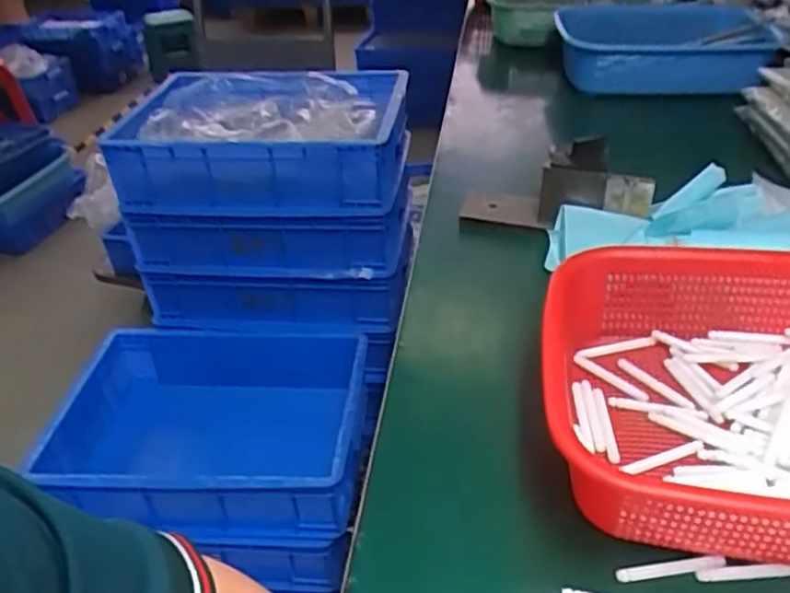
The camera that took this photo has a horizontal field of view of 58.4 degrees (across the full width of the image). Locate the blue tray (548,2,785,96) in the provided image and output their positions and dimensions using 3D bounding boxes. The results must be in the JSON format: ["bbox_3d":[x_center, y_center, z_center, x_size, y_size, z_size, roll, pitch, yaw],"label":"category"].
[{"bbox_3d":[0.344,-0.325,0.949,0.254,0.094,0.135,-6,34,-4],"label":"blue tray"}]

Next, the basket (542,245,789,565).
[{"bbox_3d":[0.242,0.065,0.406,0.298,0.083,0.205,5,35,13],"label":"basket"}]

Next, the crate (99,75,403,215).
[{"bbox_3d":[-0.199,-0.253,1.111,0.422,0.124,0.308,2,35,8],"label":"crate"}]

